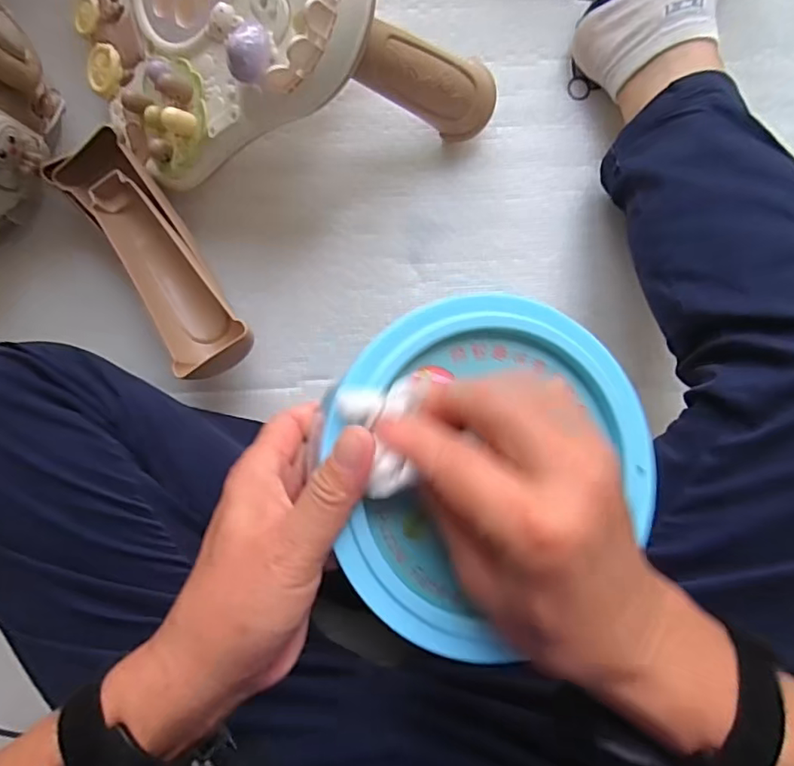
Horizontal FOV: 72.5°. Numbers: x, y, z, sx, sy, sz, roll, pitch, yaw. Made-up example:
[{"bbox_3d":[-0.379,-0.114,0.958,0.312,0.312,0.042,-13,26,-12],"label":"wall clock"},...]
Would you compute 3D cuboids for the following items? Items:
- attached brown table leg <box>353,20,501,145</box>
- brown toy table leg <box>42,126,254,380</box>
[{"bbox_3d":[0.021,-0.264,0.485,0.150,0.062,0.051,-2,87,-44],"label":"attached brown table leg"},{"bbox_3d":[-0.211,-0.106,0.494,0.069,0.076,0.223,-34,90,-3],"label":"brown toy table leg"}]

